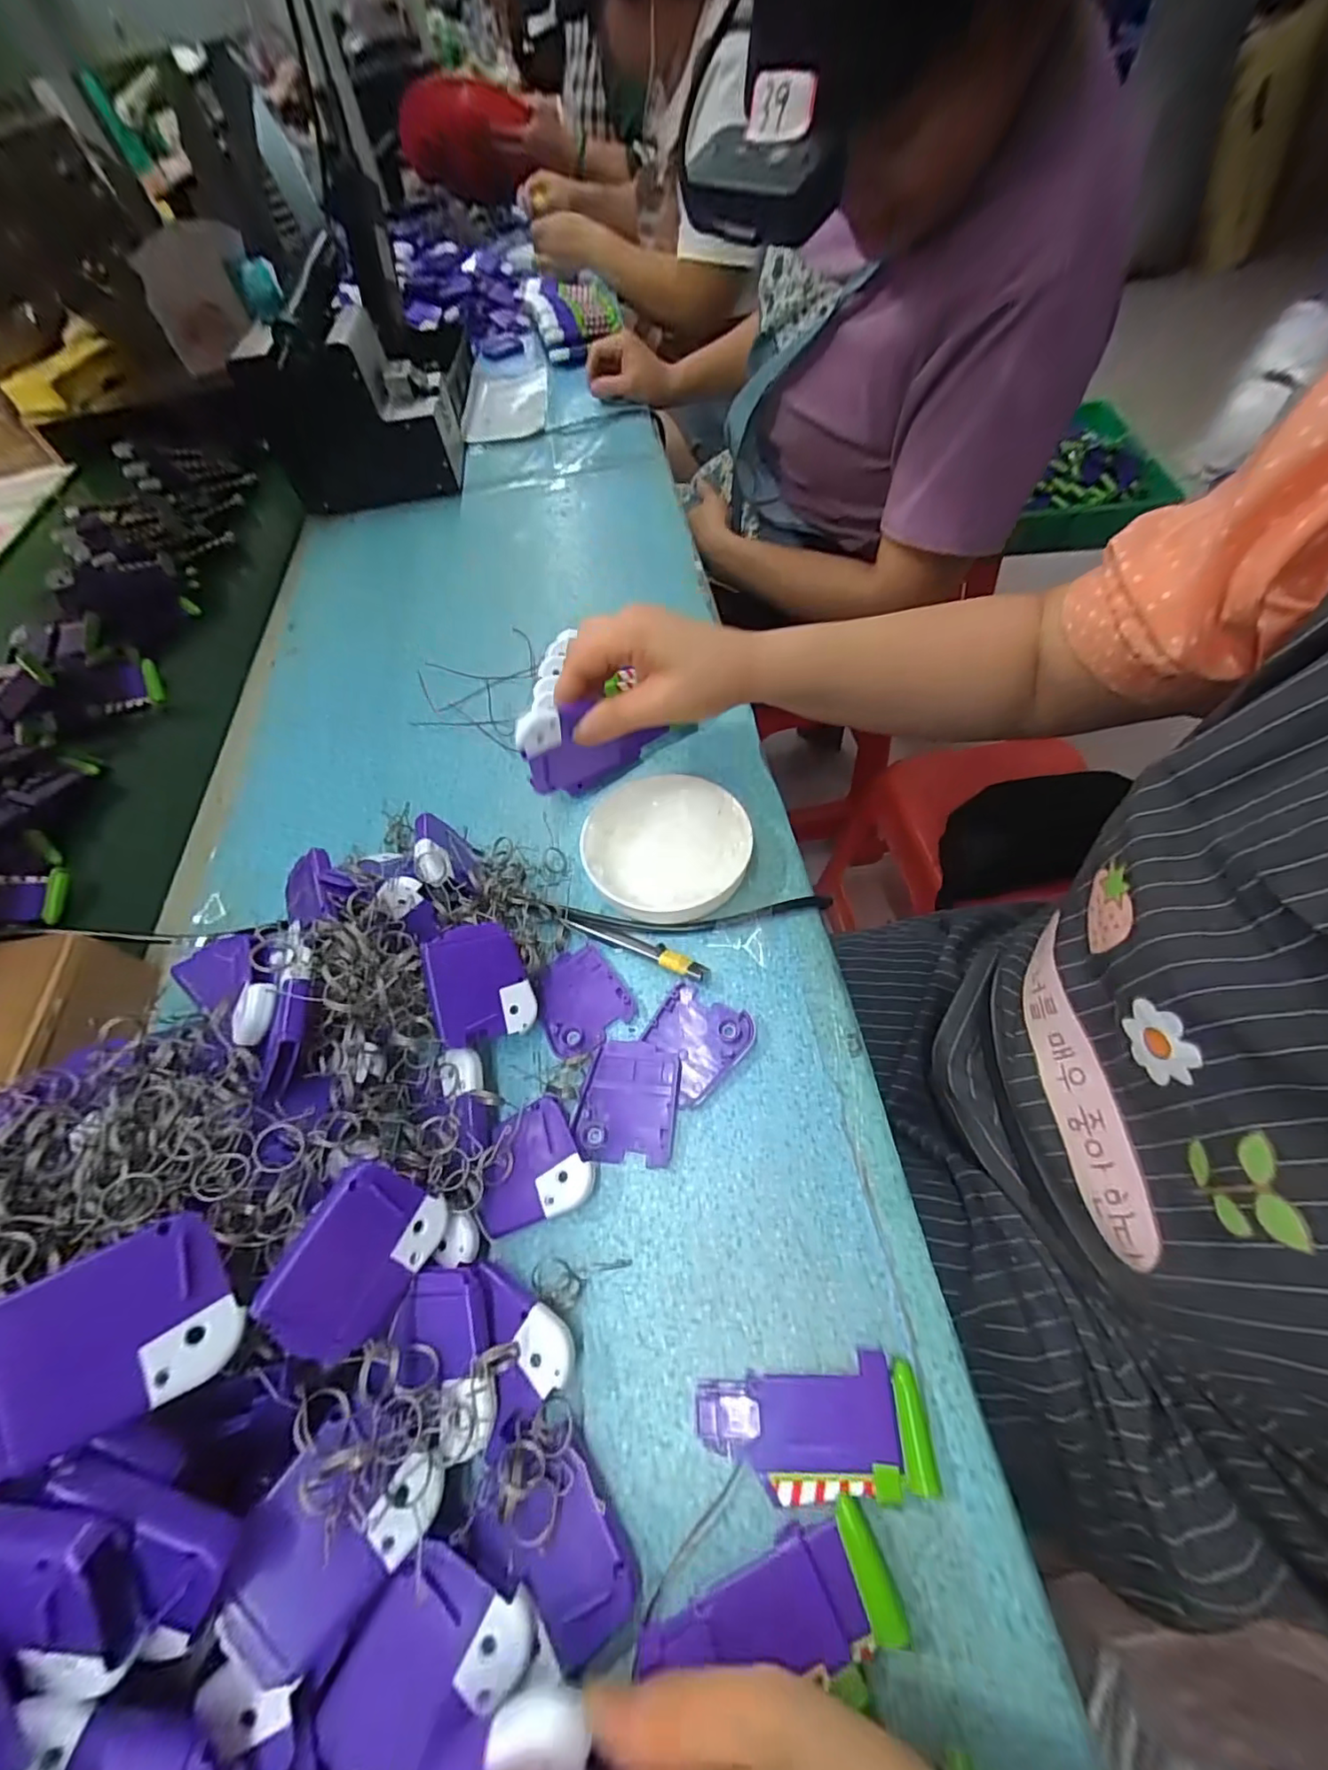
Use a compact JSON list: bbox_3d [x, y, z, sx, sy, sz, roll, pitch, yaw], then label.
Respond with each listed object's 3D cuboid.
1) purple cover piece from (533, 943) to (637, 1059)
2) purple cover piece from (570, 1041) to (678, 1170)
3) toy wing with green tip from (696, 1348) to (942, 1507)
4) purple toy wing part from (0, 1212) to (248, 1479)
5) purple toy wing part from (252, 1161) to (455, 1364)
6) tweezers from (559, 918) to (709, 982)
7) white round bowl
[{"bbox_3d":[-0.050,0.067,0.334,0.051,0.006,0.059,-32,61,-12],"label":"purple cover piece"},{"bbox_3d":[-0.019,0.114,0.299,0.050,0.007,0.059,4,60,9],"label":"purple cover piece"},{"bbox_3d":[0.059,0.218,0.227,0.089,0.011,0.042,-4,59,4],"label":"toy wing with green tip"},{"bbox_3d":[-0.175,0.142,0.177,0.060,0.004,0.051,-12,64,-54],"label":"purple toy wing part"},{"bbox_3d":[-0.121,0.149,0.225,0.007,0.052,0.060,-10,37,40],"label":"purple toy wing part"},{"bbox_3d":[-0.018,0.036,0.341,0.092,0.013,0.014,22,64,18],"label":"tweezers"},{"bbox_3d":[0.000,-0.024,0.368,0.106,0.025,0.106,-3,59,5],"label":"white round bowl"}]

